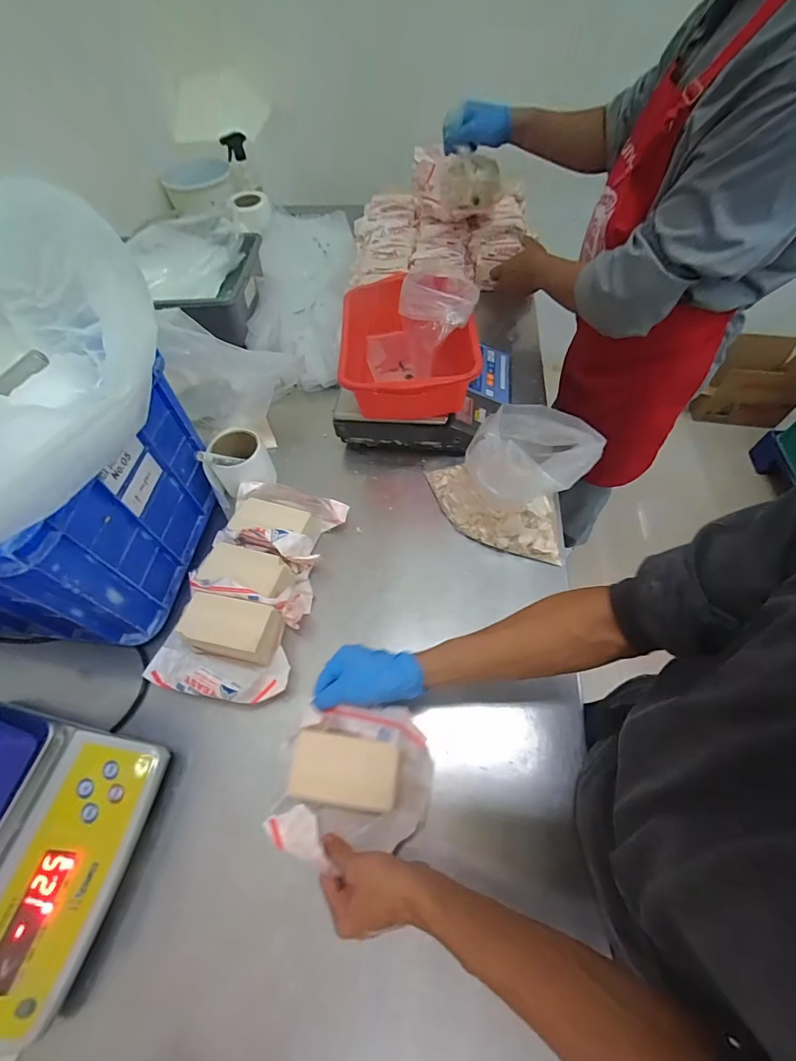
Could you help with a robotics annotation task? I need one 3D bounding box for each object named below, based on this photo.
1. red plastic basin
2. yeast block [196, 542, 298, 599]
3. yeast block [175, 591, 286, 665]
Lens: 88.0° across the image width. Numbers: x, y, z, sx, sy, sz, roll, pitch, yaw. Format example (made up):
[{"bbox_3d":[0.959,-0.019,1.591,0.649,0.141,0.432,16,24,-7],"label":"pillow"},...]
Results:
[{"bbox_3d":[0.012,-0.308,0.696,0.206,0.125,0.265,-4,59,1],"label":"red plastic basin"},{"bbox_3d":[-0.216,0.062,0.602,0.126,0.053,0.069,13,60,9],"label":"yeast block"},{"bbox_3d":[-0.223,0.138,0.564,0.126,0.062,0.073,7,59,6],"label":"yeast block"}]

